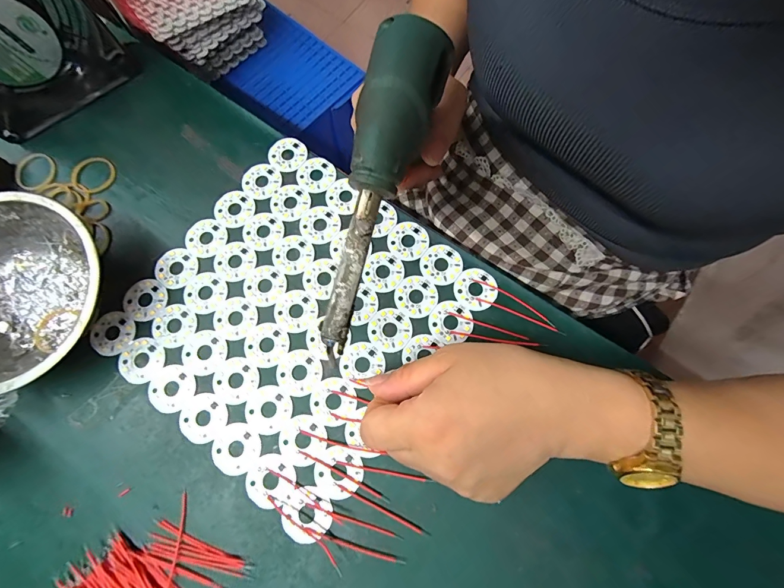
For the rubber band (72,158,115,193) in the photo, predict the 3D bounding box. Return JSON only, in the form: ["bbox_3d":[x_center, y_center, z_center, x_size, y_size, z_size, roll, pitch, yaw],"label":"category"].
[{"bbox_3d":[-0.240,-0.096,0.280,0.032,0.004,0.031,43,79,10],"label":"rubber band"}]

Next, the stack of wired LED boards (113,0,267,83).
[{"bbox_3d":[-0.478,-0.674,0.829,0.241,0.190,0.261,44,79,11],"label":"stack of wired LED boards"}]

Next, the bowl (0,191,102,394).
[{"bbox_3d":[-0.245,0.000,0.234,0.112,0.043,0.123,0,75,0],"label":"bowl"}]

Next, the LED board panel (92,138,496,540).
[{"bbox_3d":[-0.070,0.012,0.251,0.205,0.004,0.206,37,78,9],"label":"LED board panel"}]

